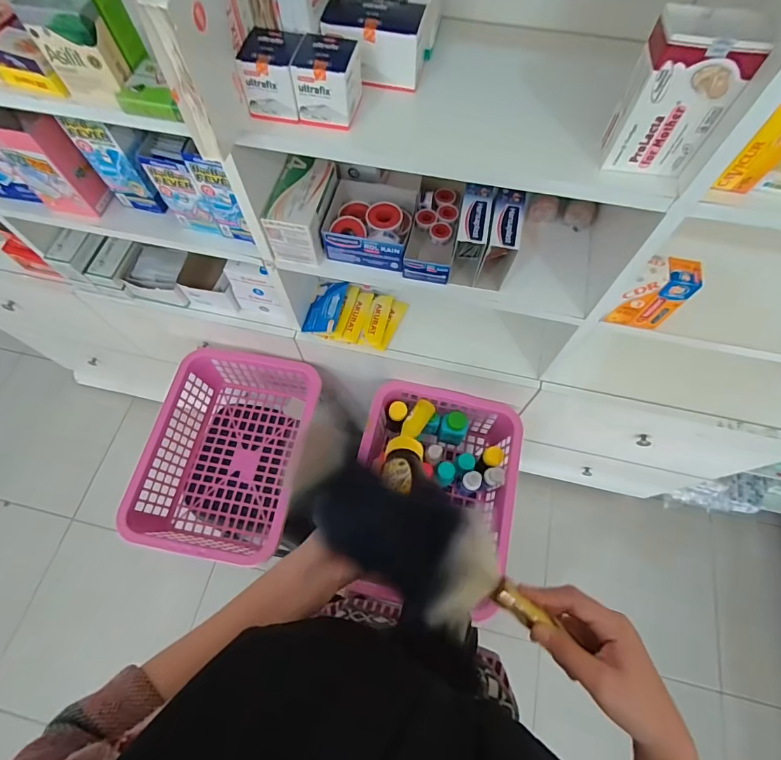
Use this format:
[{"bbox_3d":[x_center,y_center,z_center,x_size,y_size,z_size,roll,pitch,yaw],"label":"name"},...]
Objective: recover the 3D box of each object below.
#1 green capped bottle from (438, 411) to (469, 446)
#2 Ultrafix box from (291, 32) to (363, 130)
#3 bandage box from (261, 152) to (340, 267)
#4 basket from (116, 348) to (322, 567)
[{"bbox_3d":[0.139,0.109,0.953,0.056,0.114,0.046,14,67,7],"label":"green capped bottle"},{"bbox_3d":[-0.064,-0.308,0.440,0.058,0.060,0.058,8,66,5],"label":"Ultrafix box"},{"bbox_3d":[-0.128,-0.250,0.638,0.075,0.089,0.122,12,67,6],"label":"bandage box"},{"bbox_3d":[-0.341,0.153,0.917,0.284,0.149,0.410,11,67,6],"label":"basket"}]

